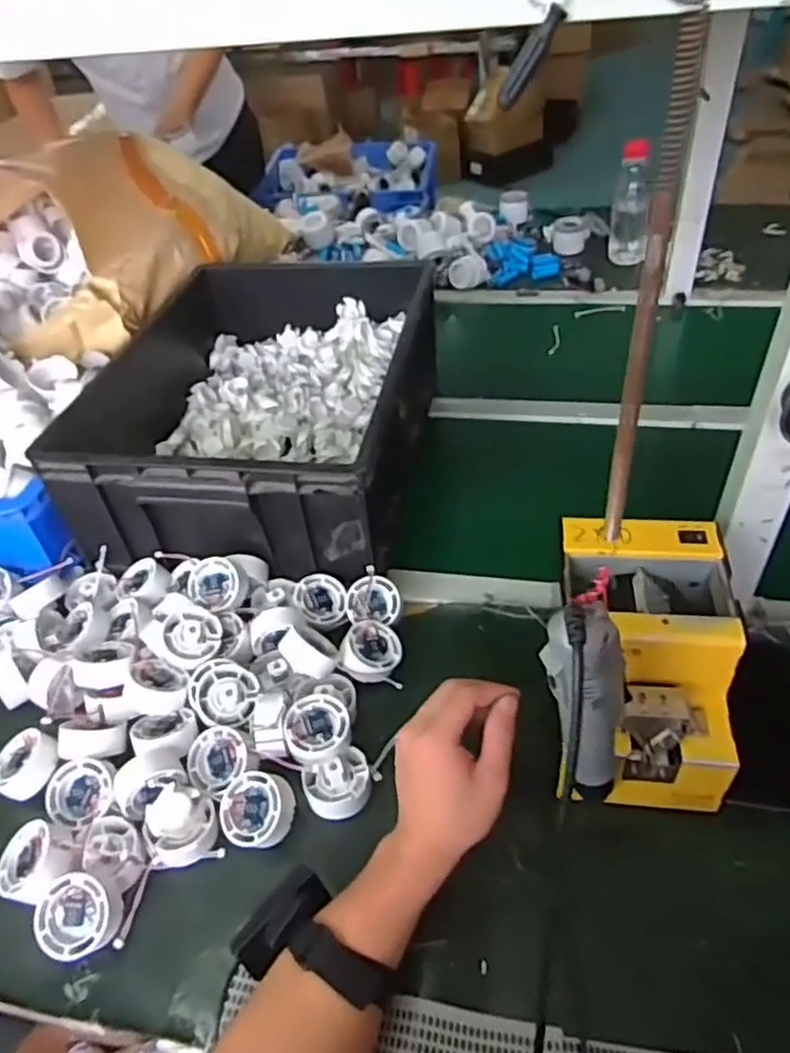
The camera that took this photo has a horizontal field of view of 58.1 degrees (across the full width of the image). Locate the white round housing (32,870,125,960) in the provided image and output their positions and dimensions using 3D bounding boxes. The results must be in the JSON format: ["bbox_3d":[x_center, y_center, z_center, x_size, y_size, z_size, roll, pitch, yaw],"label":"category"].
[{"bbox_3d":[-0.228,0.281,0.517,0.056,0.025,0.053,-17,69,-4],"label":"white round housing"}]

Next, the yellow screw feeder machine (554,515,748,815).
[{"bbox_3d":[0.193,0.110,0.565,0.123,0.157,0.182,2,43,8],"label":"yellow screw feeder machine"}]

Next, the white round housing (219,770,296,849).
[{"bbox_3d":[-0.109,0.226,0.568,0.055,0.025,0.055,-8,63,15],"label":"white round housing"}]

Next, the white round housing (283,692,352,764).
[{"bbox_3d":[-0.065,0.171,0.598,0.055,0.026,0.055,-1,54,2],"label":"white round housing"}]

